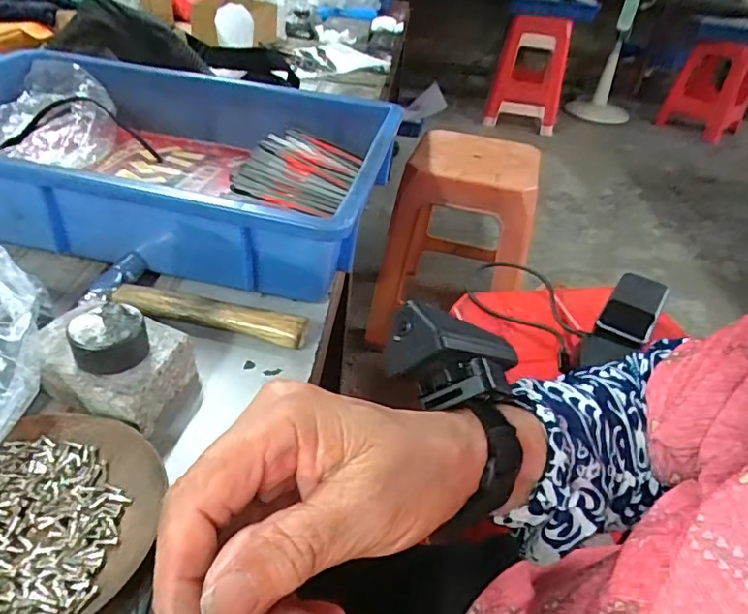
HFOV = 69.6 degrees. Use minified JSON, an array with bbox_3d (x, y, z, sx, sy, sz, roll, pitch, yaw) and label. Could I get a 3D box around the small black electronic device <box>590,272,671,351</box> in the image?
[{"bbox_3d":[0.286,0.001,0.595,0.052,0.014,0.137,26,40,23],"label":"small black electronic device"}]

